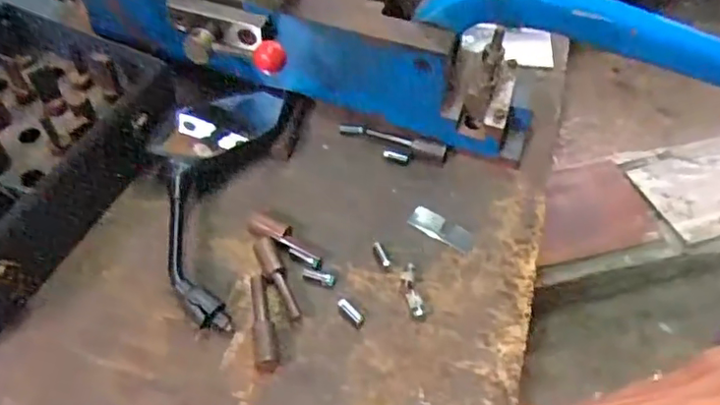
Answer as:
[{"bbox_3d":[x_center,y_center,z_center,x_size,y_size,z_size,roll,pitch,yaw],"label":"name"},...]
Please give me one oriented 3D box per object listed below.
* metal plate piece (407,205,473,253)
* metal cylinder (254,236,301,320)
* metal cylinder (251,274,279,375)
[{"bbox_3d":[0.077,0.025,0.556,0.062,0.004,0.025,28,58,16],"label":"metal plate piece"},{"bbox_3d":[-0.073,0.066,0.512,0.018,0.022,0.081,-18,58,-16],"label":"metal cylinder"},{"bbox_3d":[-0.080,0.099,0.483,0.019,0.025,0.080,-7,56,-8],"label":"metal cylinder"}]

